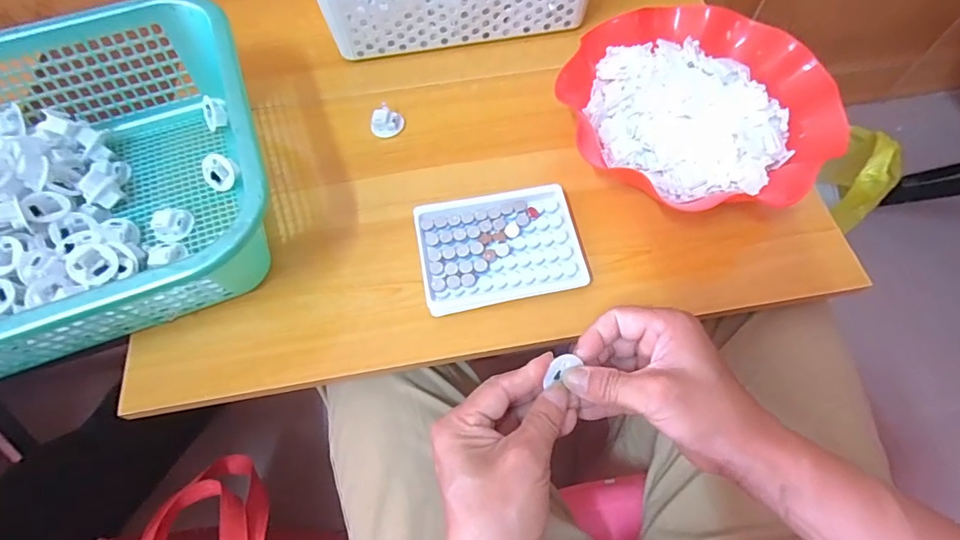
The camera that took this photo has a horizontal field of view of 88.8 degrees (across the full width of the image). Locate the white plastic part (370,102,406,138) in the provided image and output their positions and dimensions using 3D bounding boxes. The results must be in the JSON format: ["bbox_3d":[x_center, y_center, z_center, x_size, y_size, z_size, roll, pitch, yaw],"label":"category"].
[{"bbox_3d":[-0.091,-0.146,0.481,0.032,0.022,0.025,-28,66,-12],"label":"white plastic part"}]

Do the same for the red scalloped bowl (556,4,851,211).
[{"bbox_3d":[0.190,-0.145,0.440,0.226,0.055,0.204,19,65,10],"label":"red scalloped bowl"}]

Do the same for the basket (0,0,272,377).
[{"bbox_3d":[-0.362,-0.052,0.390,0.383,0.104,0.293,-19,65,-8],"label":"basket"}]

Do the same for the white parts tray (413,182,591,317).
[{"bbox_3d":[0.016,-0.019,0.412,0.130,0.022,0.097,-11,64,-4],"label":"white parts tray"}]

